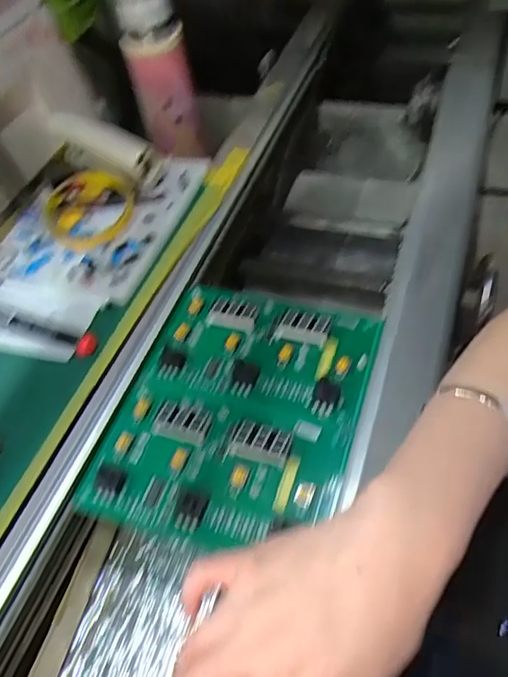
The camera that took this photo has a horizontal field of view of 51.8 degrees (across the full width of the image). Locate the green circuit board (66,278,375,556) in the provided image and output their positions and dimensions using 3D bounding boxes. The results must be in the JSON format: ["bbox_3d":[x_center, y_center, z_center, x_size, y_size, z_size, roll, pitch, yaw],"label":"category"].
[{"bbox_3d":[-0.011,0.046,0.372,0.165,0.022,0.194,11,55,17],"label":"green circuit board"}]

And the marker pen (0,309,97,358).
[{"bbox_3d":[-0.191,-0.014,0.429,0.145,0.017,0.018,16,57,20],"label":"marker pen"}]

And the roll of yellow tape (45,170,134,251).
[{"bbox_3d":[-0.157,-0.126,0.496,0.081,0.020,0.096,-25,53,-11],"label":"roll of yellow tape"}]

